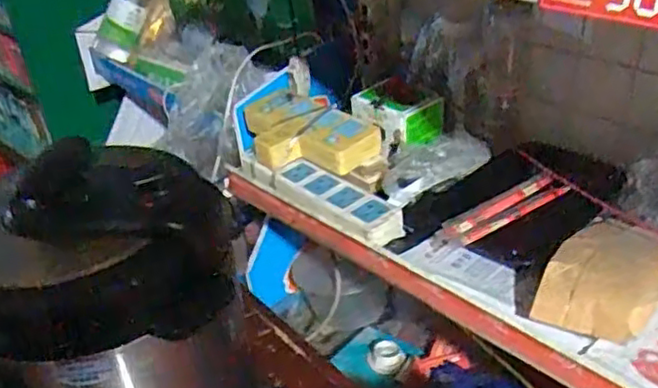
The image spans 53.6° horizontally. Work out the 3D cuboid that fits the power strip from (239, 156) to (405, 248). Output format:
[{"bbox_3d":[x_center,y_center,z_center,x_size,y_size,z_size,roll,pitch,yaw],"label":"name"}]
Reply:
[{"bbox_3d":[-0.008,-0.003,0.769,0.056,0.029,0.223,-31,41,-34],"label":"power strip"}]

